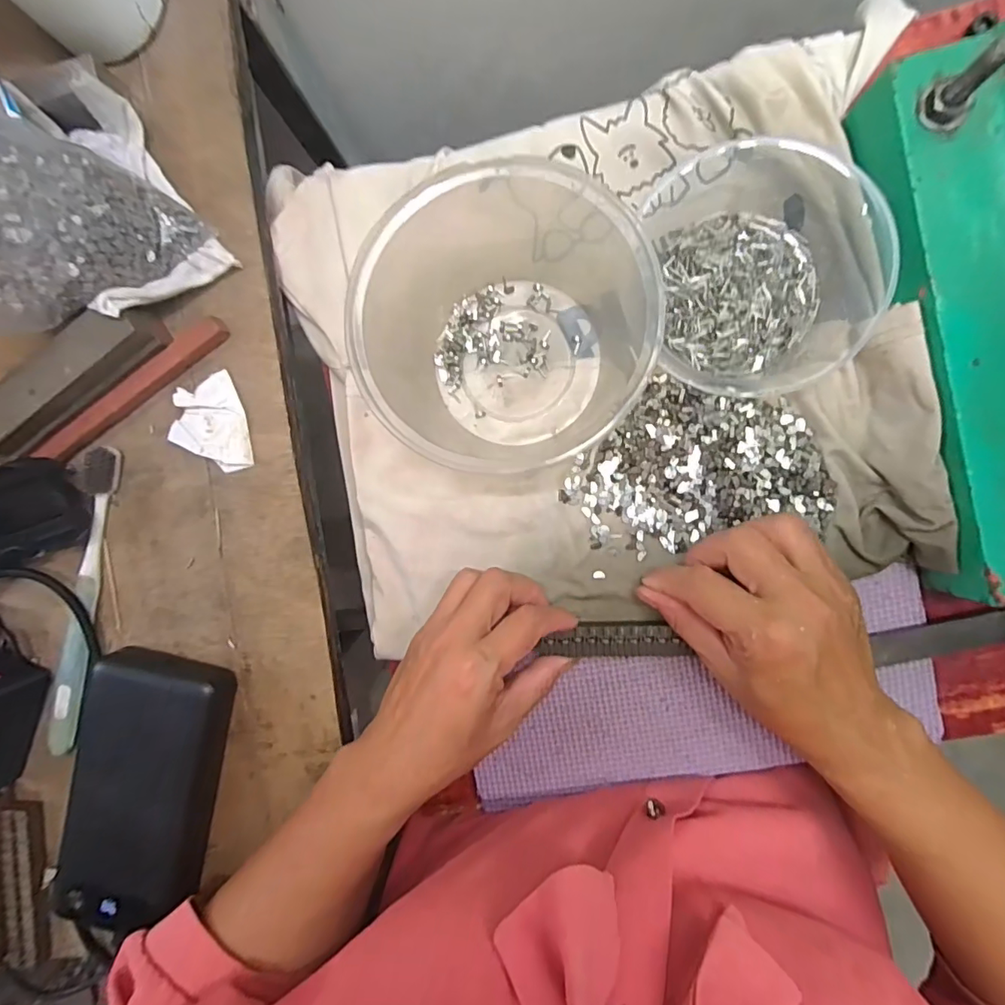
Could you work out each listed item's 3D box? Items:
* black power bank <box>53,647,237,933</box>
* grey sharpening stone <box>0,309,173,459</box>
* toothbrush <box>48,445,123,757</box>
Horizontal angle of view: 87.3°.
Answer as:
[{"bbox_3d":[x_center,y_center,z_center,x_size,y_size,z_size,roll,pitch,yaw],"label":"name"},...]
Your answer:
[{"bbox_3d":[-0.207,0.162,0.300,0.079,0.028,0.146,11,94,5],"label":"black power bank"},{"bbox_3d":[-0.238,-0.067,0.288,0.112,0.028,0.032,-36,89,6],"label":"grey sharpening stone"},{"bbox_3d":[-0.245,0.059,0.308,0.020,0.012,0.183,11,95,1],"label":"toothbrush"}]

